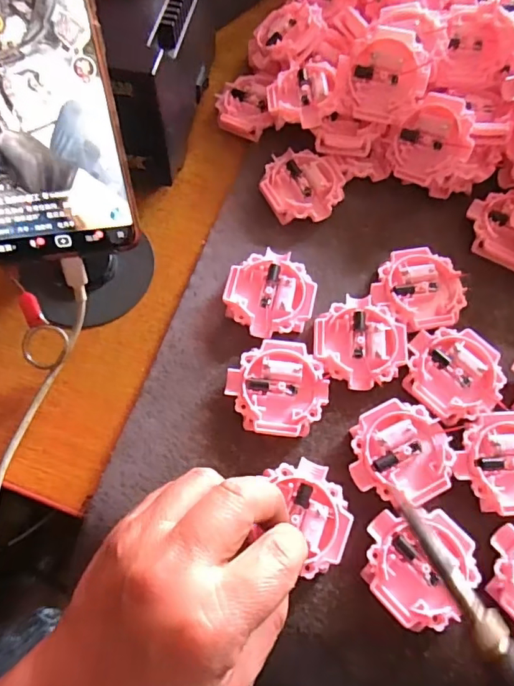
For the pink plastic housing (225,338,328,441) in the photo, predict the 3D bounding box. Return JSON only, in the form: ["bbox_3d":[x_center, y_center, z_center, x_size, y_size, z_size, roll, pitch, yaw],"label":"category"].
[{"bbox_3d":[0.011,0.026,0.278,0.054,0.014,0.052,3,68,-1],"label":"pink plastic housing"}]

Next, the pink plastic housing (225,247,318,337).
[{"bbox_3d":[0.008,-0.028,0.300,0.051,0.016,0.053,11,68,2],"label":"pink plastic housing"}]

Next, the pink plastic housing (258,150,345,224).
[{"bbox_3d":[0.030,-0.102,0.331,0.051,0.016,0.050,1,67,-3],"label":"pink plastic housing"}]

